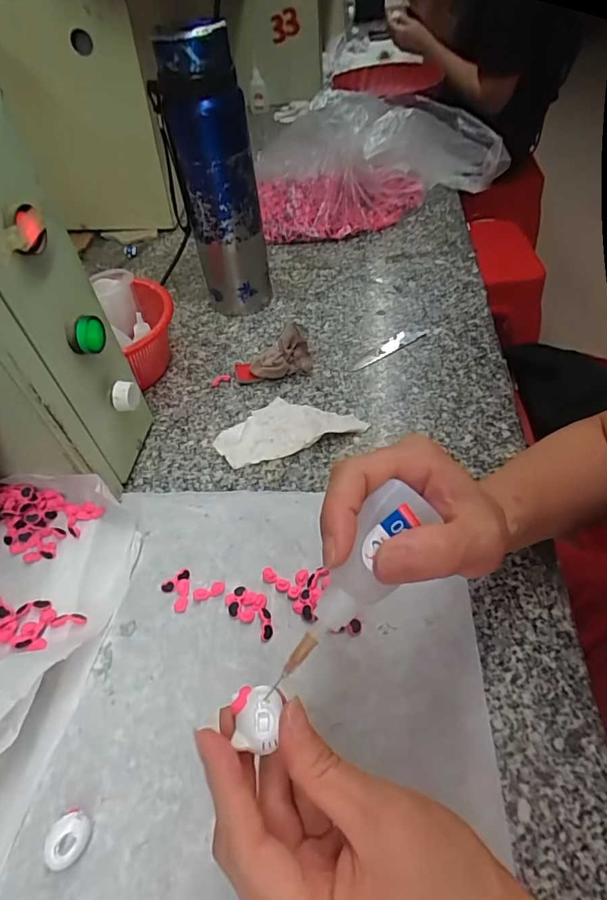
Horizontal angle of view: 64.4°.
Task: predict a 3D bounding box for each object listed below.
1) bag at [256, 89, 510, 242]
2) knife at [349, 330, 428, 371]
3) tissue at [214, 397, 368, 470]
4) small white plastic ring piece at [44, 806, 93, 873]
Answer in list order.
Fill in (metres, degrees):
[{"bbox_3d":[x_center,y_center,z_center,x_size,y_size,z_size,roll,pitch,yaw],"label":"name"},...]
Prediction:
[{"bbox_3d":[0.097,-0.456,0.746,0.369,0.126,0.218,-23,52,-14],"label":"bag"},{"bbox_3d":[0.095,-0.116,0.542,0.104,0.004,0.020,-31,54,-19],"label":"knife"},{"bbox_3d":[-0.017,-0.026,0.472,0.136,0.011,0.071,-19,51,-11],"label":"tissue"},{"bbox_3d":[-0.133,0.222,0.274,0.020,0.020,0.027,12,52,15],"label":"small white plastic ring piece"}]

